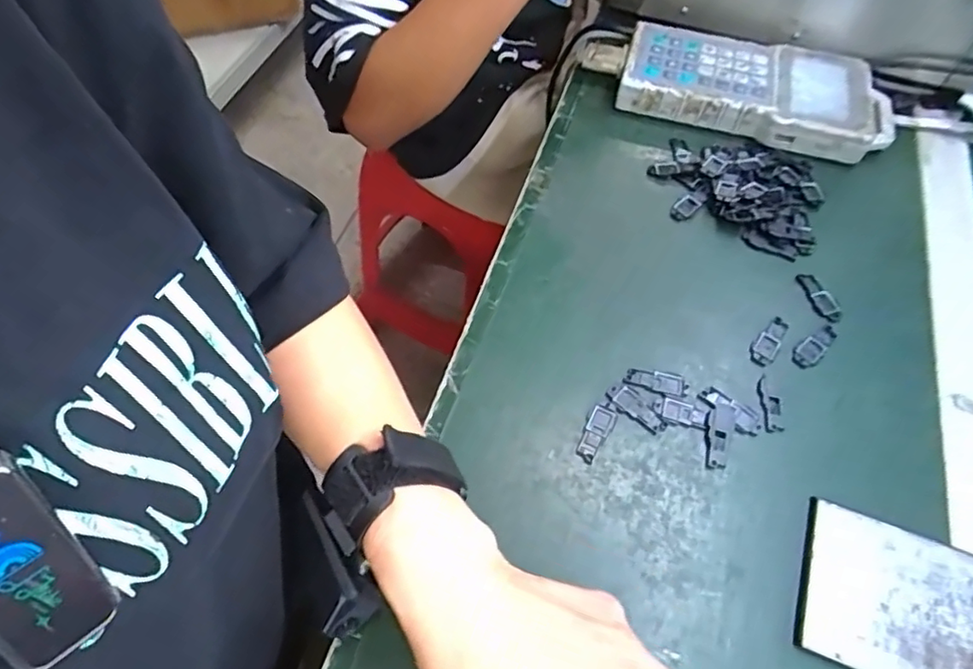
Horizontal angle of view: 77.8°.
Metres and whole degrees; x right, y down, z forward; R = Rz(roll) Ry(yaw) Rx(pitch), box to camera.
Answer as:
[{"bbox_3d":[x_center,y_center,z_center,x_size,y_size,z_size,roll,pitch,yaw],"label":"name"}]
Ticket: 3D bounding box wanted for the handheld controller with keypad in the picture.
[{"bbox_3d":[0.231,-0.213,0.520,0.226,0.033,0.105,10,58,5],"label":"handheld controller with keypad"}]

